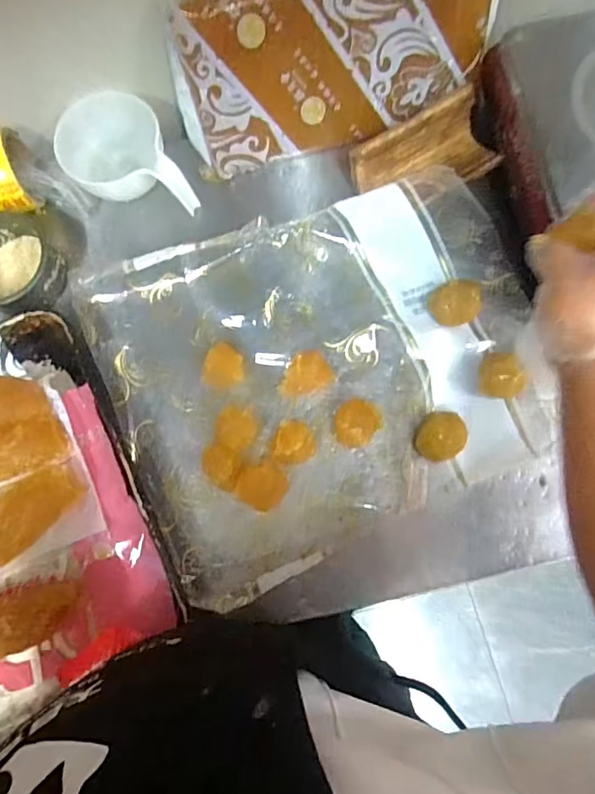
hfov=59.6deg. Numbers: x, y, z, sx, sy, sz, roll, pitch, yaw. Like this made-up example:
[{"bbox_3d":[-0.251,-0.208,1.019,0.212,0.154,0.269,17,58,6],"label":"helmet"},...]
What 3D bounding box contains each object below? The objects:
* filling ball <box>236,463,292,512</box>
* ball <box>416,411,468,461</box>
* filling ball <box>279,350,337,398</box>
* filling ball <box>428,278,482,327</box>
[{"bbox_3d":[-0.036,0.094,0.552,0.048,0.026,0.049,-1,78,4],"label":"filling ball"},{"bbox_3d":[0.149,0.042,0.545,0.046,0.041,0.049,-1,78,4],"label":"ball"},{"bbox_3d":[0.008,-0.025,0.573,0.059,0.033,0.040,-30,78,-3],"label":"filling ball"},{"bbox_3d":[0.176,-0.104,0.573,0.051,0.032,0.044,-4,78,3],"label":"filling ball"}]

